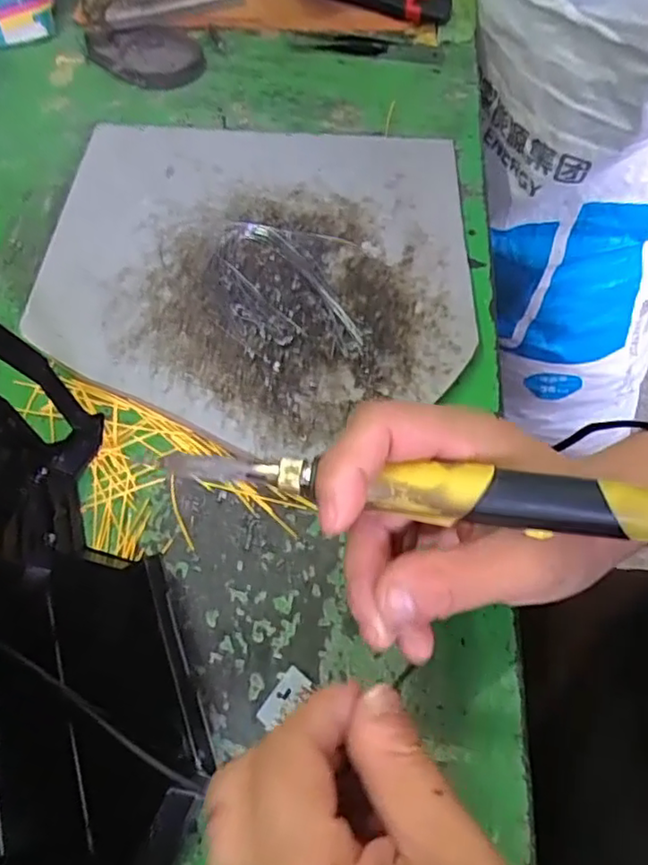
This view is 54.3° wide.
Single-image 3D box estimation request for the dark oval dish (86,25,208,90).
[{"bbox_3d":[-0.138,-0.313,0.519,0.084,0.017,0.079,41,66,20],"label":"dark oval dish"}]

